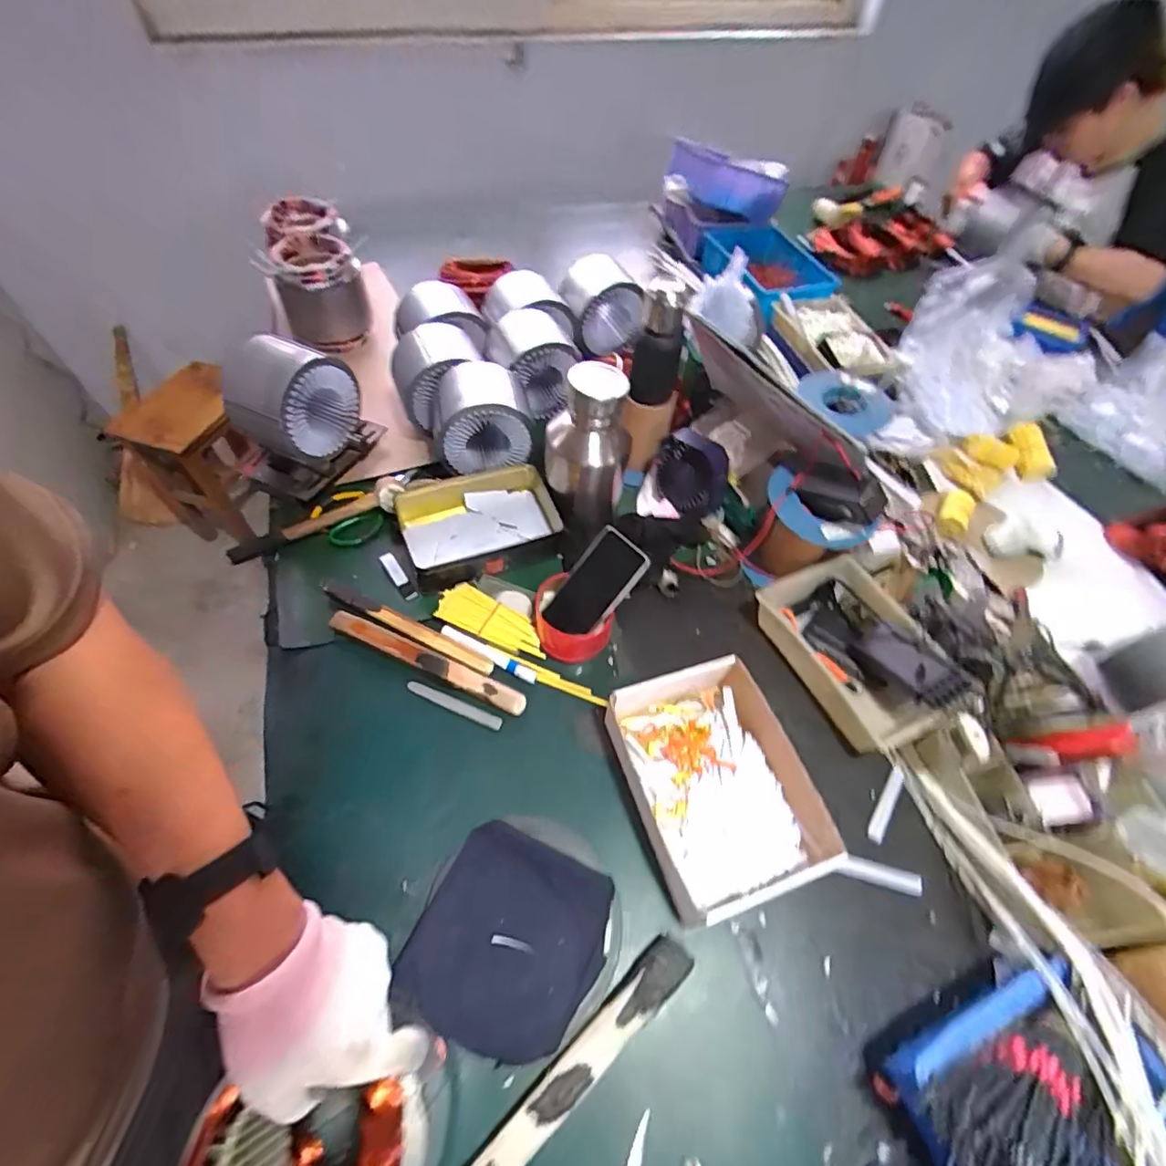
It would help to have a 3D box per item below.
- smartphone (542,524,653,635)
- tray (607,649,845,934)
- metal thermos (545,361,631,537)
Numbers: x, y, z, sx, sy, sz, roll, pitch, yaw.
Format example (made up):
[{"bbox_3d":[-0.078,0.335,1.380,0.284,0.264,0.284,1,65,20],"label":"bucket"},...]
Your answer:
[{"bbox_3d":[0.015,0.004,0.704,0.077,0.016,0.147,42,101,20],"label":"smartphone"},{"bbox_3d":[0.151,0.222,0.617,0.191,0.071,0.243,-17,59,-13],"label":"tray"},{"bbox_3d":[0.004,-0.172,0.760,0.116,0.221,0.117,1,56,-2],"label":"metal thermos"}]

